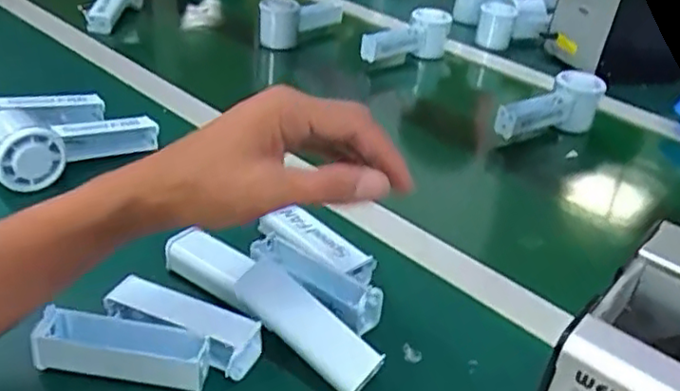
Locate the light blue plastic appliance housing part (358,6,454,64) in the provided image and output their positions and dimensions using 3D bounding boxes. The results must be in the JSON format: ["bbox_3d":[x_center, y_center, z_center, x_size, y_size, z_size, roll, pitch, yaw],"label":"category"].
[{"bbox_3d":[0.092,-0.221,0.925,0.051,0.067,0.142,32,39,34],"label":"light blue plastic appliance housing part"}]

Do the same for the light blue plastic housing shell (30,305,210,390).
[{"bbox_3d":[-0.132,0.095,0.401,0.098,0.037,0.029,7,32,0],"label":"light blue plastic housing shell"}]

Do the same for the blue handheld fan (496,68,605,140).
[{"bbox_3d":[0.242,-0.101,0.755,0.145,0.063,0.047,-20,41,-36],"label":"blue handheld fan"}]

